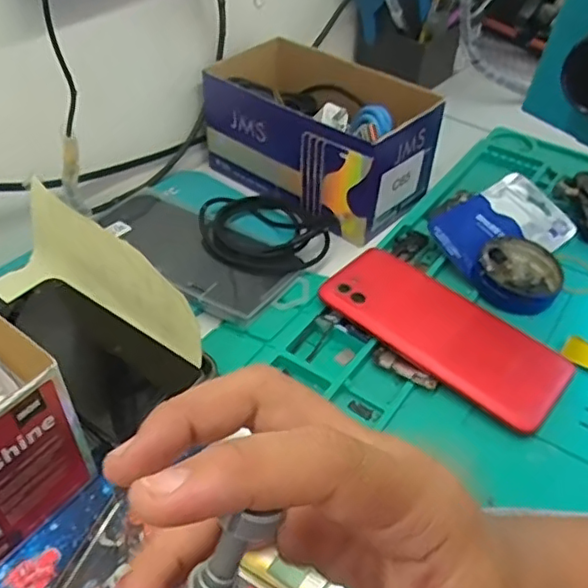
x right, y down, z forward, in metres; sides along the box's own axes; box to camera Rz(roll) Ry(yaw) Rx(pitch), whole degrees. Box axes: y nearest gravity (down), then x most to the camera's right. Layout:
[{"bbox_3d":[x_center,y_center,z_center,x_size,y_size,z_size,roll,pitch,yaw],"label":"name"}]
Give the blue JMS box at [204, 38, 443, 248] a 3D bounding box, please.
[{"bbox_3d":[0.019,-0.145,0.527,0.190,0.082,0.104,31,50,27],"label":"blue JMS box"}]

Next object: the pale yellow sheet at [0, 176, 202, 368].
[{"bbox_3d":[-0.123,-0.001,0.375,0.150,0.076,0.045,27,48,24],"label":"pale yellow sheet"}]

